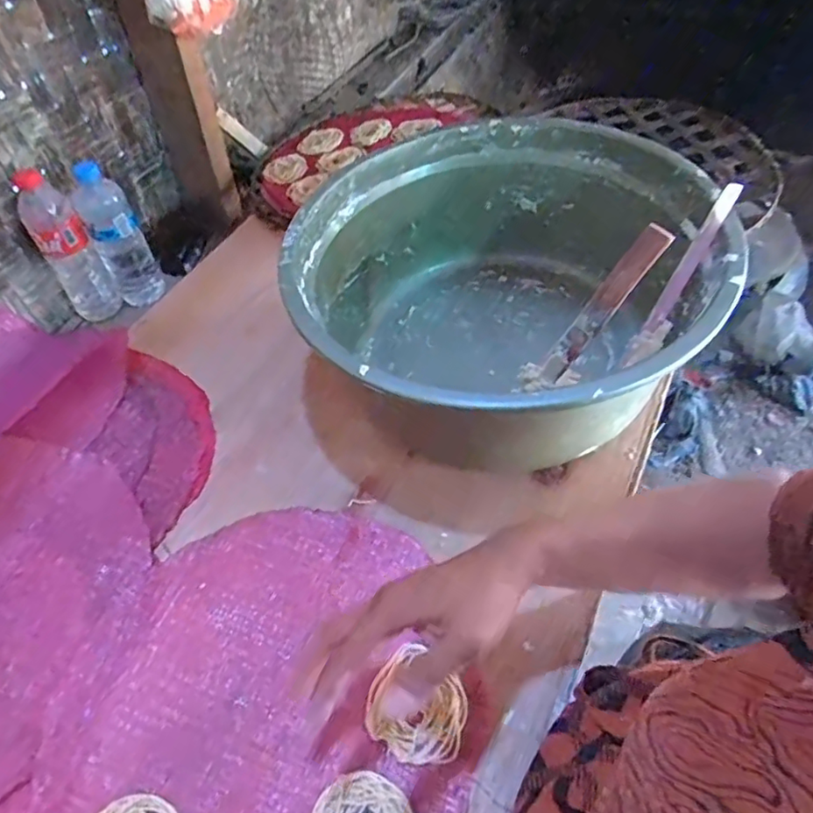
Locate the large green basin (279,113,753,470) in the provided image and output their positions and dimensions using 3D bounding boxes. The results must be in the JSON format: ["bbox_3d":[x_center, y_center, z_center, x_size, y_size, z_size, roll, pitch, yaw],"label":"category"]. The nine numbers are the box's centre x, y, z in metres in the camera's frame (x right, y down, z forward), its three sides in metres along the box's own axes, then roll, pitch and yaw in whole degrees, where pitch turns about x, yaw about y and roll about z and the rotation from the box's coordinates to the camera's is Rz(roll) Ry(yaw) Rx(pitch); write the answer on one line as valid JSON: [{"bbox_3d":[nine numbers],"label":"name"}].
[{"bbox_3d":[0.088,-0.121,0.622,0.381,0.214,0.394,-3,50,3],"label":"large green basin"}]

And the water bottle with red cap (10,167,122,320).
[{"bbox_3d":[-0.479,-0.221,0.858,0.065,0.212,0.064,29,59,26],"label":"water bottle with red cap"}]

